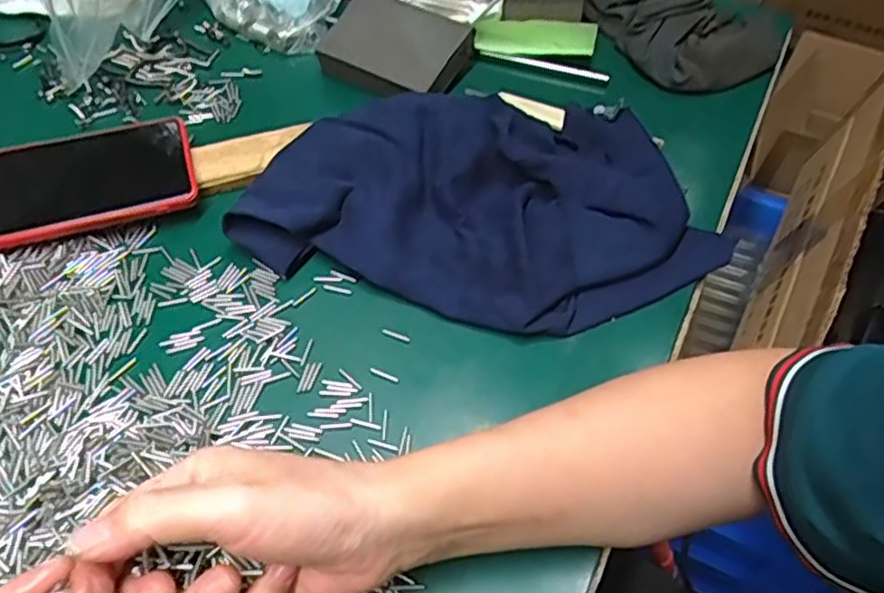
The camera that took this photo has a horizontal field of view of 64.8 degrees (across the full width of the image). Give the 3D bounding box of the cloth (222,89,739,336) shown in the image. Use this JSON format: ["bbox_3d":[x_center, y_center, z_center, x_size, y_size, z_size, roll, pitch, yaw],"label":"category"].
[{"bbox_3d":[0.030,-0.070,0.450,0.296,0.033,0.191,10,55,3],"label":"cloth"}]

